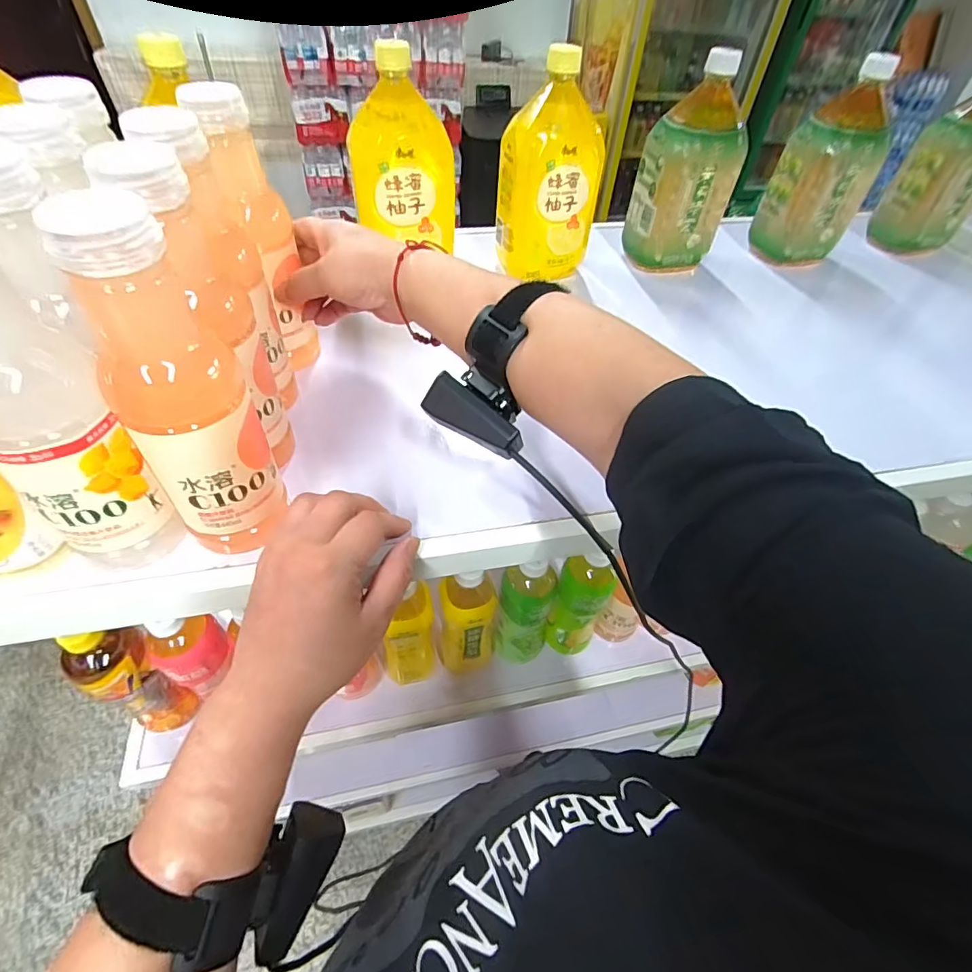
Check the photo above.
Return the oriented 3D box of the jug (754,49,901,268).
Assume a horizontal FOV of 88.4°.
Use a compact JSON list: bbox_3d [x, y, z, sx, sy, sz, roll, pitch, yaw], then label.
[{"bbox_3d":[0.404,-0.371,0.593,0.100,0.190,0.068,-11,52,-13],"label":"jug"}]

